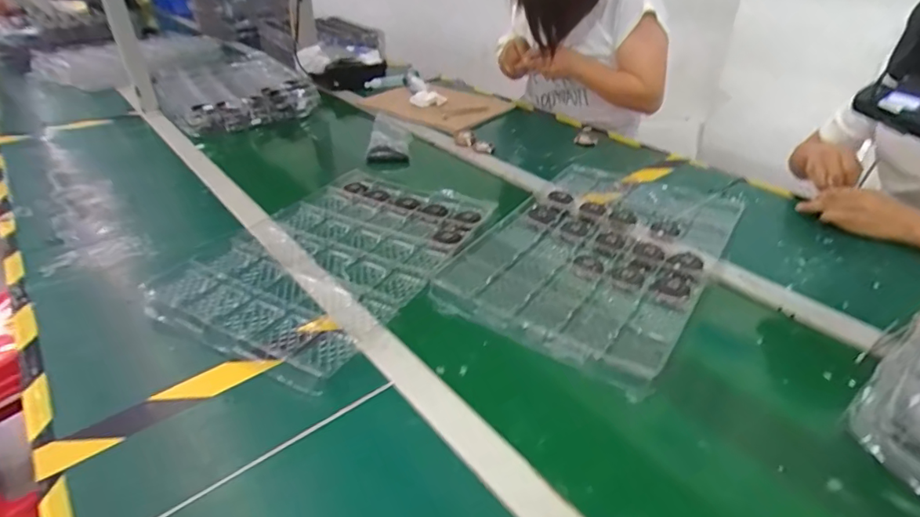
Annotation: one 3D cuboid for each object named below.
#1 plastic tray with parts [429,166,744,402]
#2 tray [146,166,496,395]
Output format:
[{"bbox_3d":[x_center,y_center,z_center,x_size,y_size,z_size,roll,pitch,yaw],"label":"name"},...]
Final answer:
[{"bbox_3d":[0.202,-0.019,0.743,0.293,0.020,0.467,23,40,28],"label":"plastic tray with parts"},{"bbox_3d":[-0.176,-0.015,0.740,0.314,0.020,0.446,20,38,25],"label":"tray"}]

